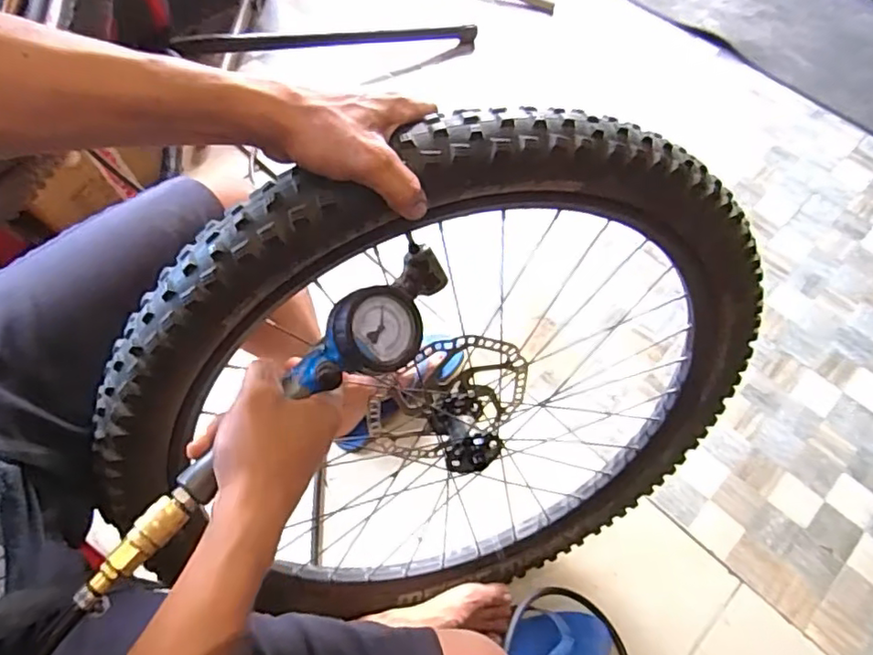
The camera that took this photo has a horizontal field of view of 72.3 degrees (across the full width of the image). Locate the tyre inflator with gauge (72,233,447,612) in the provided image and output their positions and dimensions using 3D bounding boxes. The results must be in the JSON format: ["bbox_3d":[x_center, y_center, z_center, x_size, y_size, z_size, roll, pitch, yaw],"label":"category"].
[{"bbox_3d":[-0.103,0.052,0.407,0.073,0.058,0.321,39,70,21],"label":"tyre inflator with gauge"}]

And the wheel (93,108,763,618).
[{"bbox_3d":[0.038,0.112,0.636,0.619,0.663,0.152,-20,48,-5],"label":"wheel"}]

